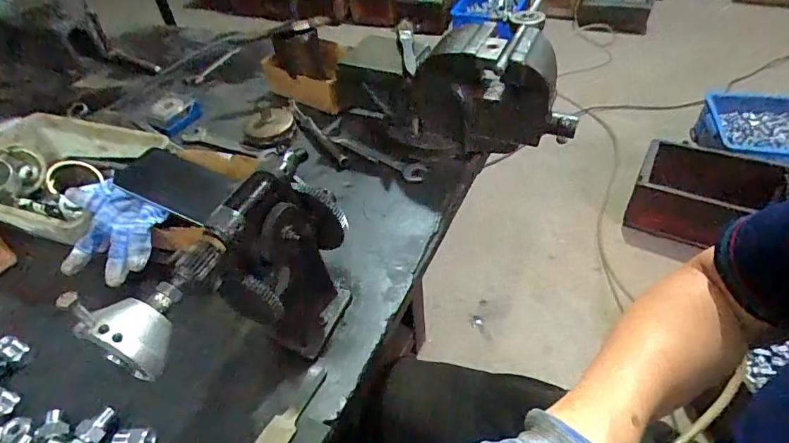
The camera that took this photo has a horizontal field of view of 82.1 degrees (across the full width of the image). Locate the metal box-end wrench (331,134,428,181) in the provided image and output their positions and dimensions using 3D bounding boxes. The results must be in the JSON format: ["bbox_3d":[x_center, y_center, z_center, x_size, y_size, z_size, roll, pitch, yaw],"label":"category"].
[{"bbox_3d":[-0.022,-0.096,0.647,0.154,0.013,0.036,27,53,28],"label":"metal box-end wrench"}]

